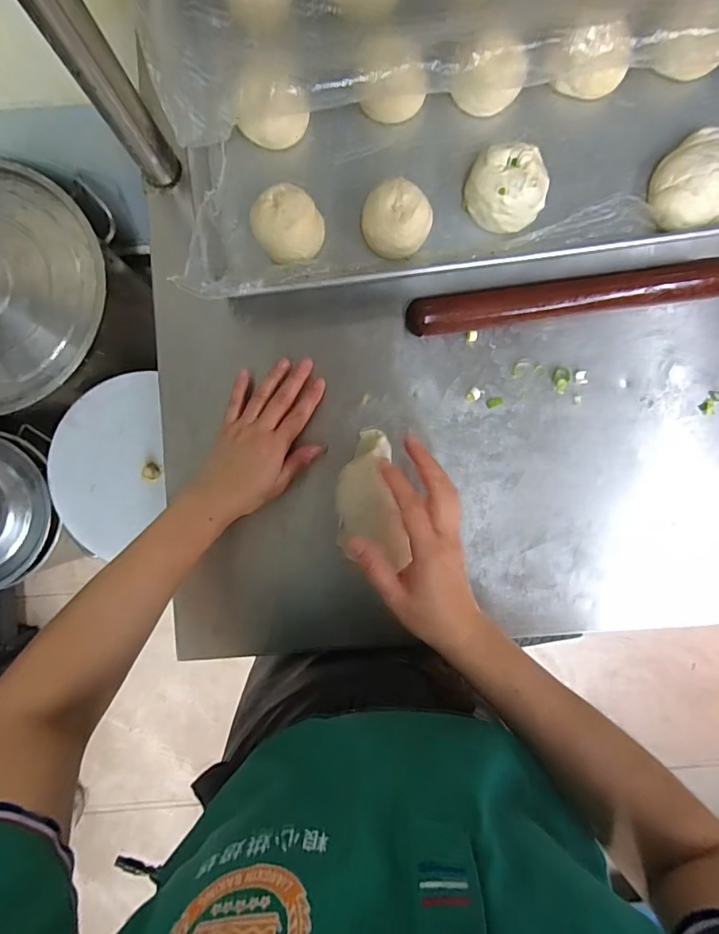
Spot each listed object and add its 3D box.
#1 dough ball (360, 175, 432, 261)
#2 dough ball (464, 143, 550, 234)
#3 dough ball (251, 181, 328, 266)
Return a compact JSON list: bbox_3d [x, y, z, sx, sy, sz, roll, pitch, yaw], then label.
[{"bbox_3d":[0.037,-0.244,0.492,0.067,0.055,0.063,0,90,0],"label":"dough ball"},{"bbox_3d":[0.151,-0.280,0.488,0.073,0.057,0.077,-43,90,-1],"label":"dough ball"},{"bbox_3d":[-0.072,-0.237,0.480,0.067,0.043,0.063,0,90,0],"label":"dough ball"}]

